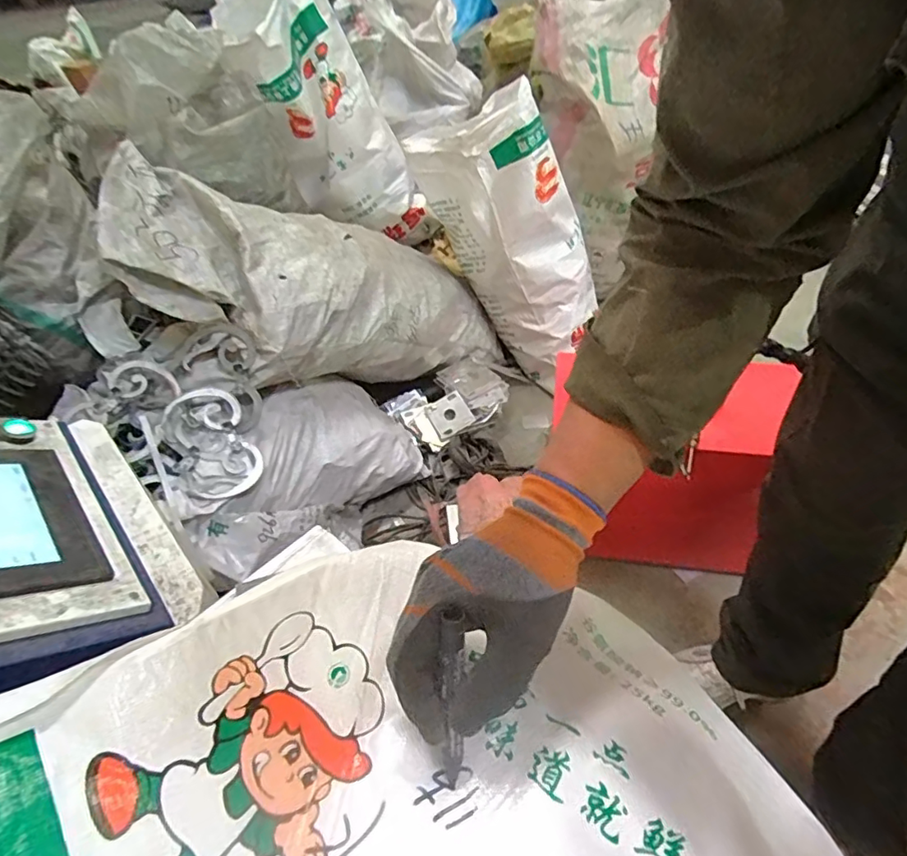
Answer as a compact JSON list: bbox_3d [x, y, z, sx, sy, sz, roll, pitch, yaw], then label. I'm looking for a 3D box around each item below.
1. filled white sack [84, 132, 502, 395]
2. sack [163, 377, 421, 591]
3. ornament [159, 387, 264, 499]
[{"bbox_3d":[-0.272,-0.312,1.255,0.940,0.291,0.428,4,31,-44],"label":"filled white sack"},{"bbox_3d":[-0.297,0.084,1.111,0.189,0.252,0.487,28,52,29],"label":"sack"},{"bbox_3d":[-0.440,0.029,0.978,0.135,0.026,0.203,-25,82,-19],"label":"ornament"}]

